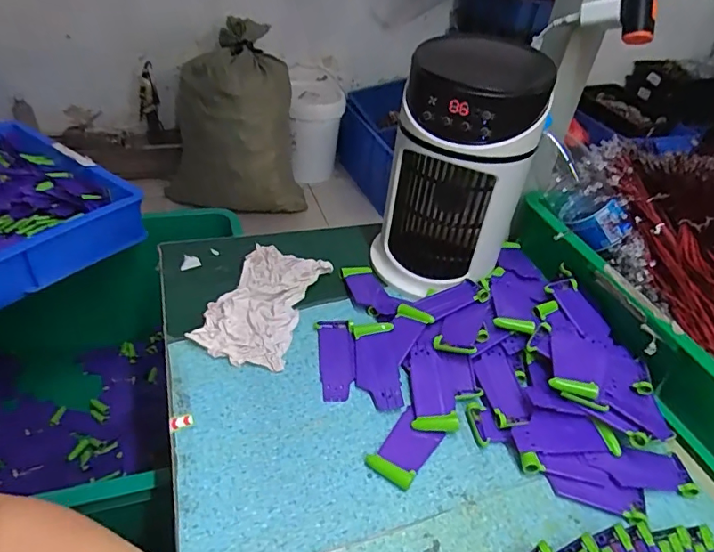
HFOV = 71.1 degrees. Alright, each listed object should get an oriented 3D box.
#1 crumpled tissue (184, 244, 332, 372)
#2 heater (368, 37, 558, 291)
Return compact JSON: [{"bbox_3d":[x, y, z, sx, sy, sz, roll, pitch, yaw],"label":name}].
[{"bbox_3d":[-0.092,0.026,0.500,0.087,0.018,0.149,15,39,10],"label":"crumpled tissue"},{"bbox_3d":[0.100,-0.110,0.512,0.138,0.216,0.145,15,39,10],"label":"heater"}]

